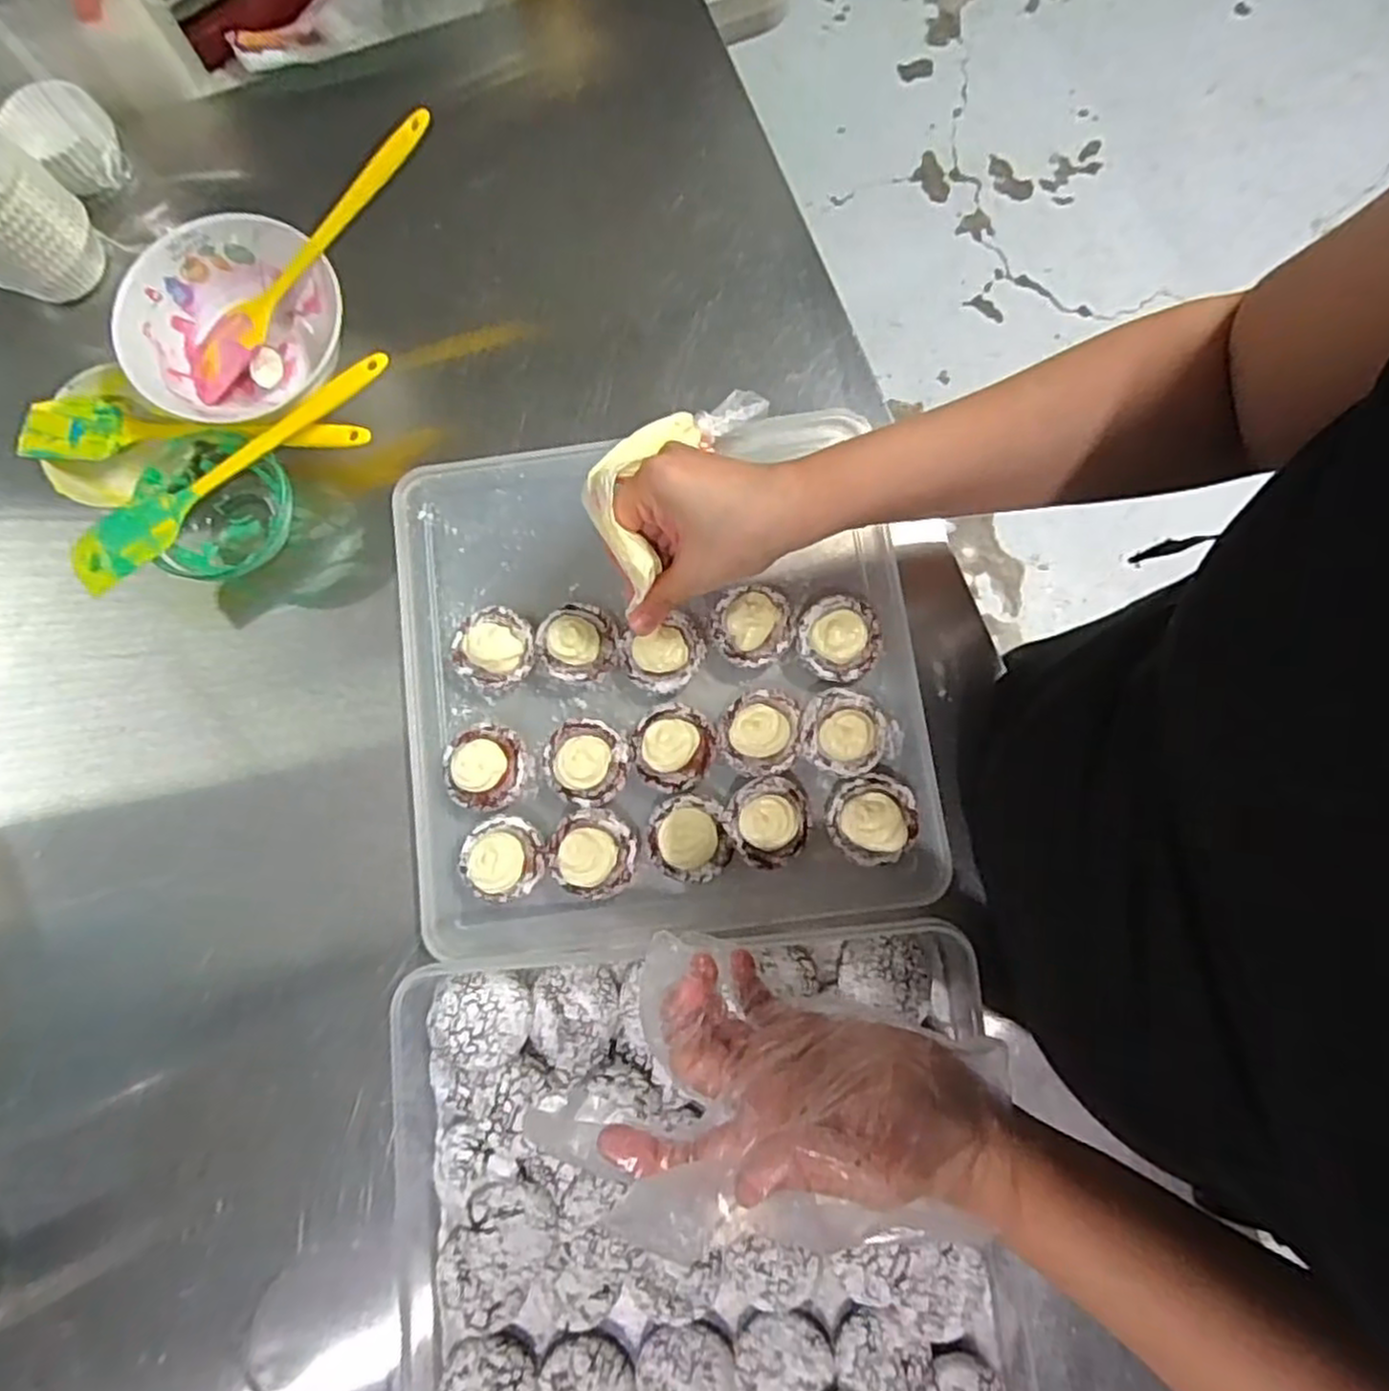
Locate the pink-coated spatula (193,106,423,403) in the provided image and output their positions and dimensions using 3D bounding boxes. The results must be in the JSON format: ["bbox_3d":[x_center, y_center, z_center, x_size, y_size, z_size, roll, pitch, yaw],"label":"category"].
[{"bbox_3d":[-0.230,-0.259,0.437,0.208,0.009,0.040,-38,79,15],"label":"pink-coated spatula"}]

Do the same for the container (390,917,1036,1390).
[{"bbox_3d":[0.001,0.282,0.374,0.314,0.045,0.302,-4,78,0],"label":"container"}]

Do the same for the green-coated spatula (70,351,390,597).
[{"bbox_3d":[-0.268,-0.136,0.432,0.207,0.012,0.032,-42,82,-7],"label":"green-coated spatula"}]

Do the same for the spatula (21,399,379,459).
[{"bbox_3d":[-0.302,-0.161,0.450,0.211,0.017,0.036,1,78,1],"label":"spatula"}]

